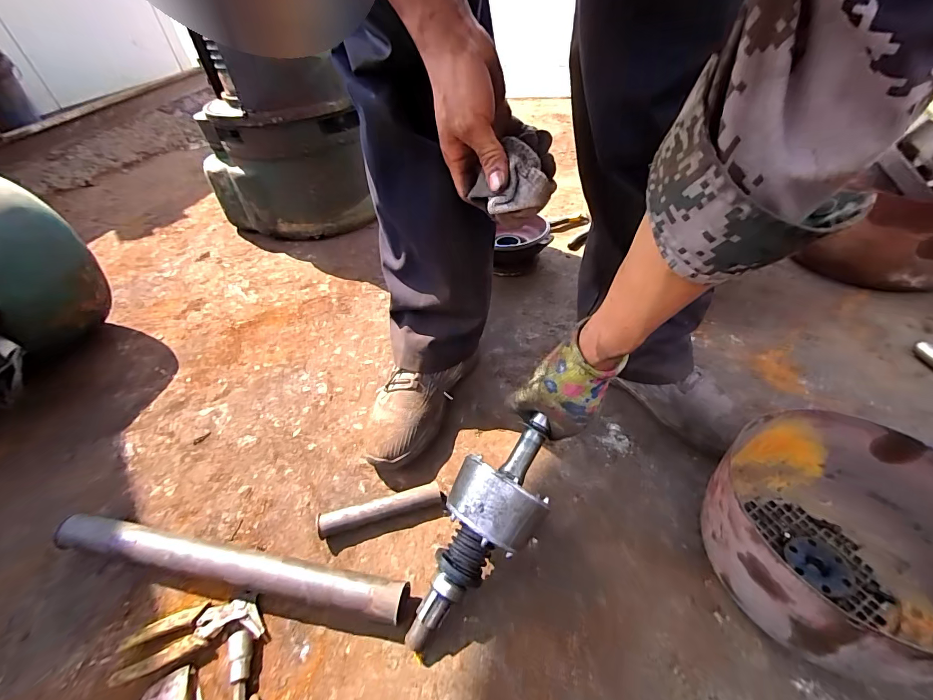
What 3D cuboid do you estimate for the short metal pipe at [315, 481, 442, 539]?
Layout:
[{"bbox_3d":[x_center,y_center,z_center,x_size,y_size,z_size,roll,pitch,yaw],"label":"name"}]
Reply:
[{"bbox_3d":[-0.105,0.192,0.488,0.145,0.029,0.032,-15,47,-8],"label":"short metal pipe"}]

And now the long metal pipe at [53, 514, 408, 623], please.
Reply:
[{"bbox_3d":[-0.270,0.243,0.445,0.426,0.046,0.037,5,47,11],"label":"long metal pipe"}]

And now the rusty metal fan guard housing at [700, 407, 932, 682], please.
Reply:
[{"bbox_3d":[0.347,0.175,0.383,0.215,0.133,0.203,-3,46,3],"label":"rusty metal fan guard housing"}]

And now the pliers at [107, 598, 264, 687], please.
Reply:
[{"bbox_3d":[-0.284,0.292,0.412,0.131,0.011,0.050,-11,33,-15],"label":"pliers"}]

